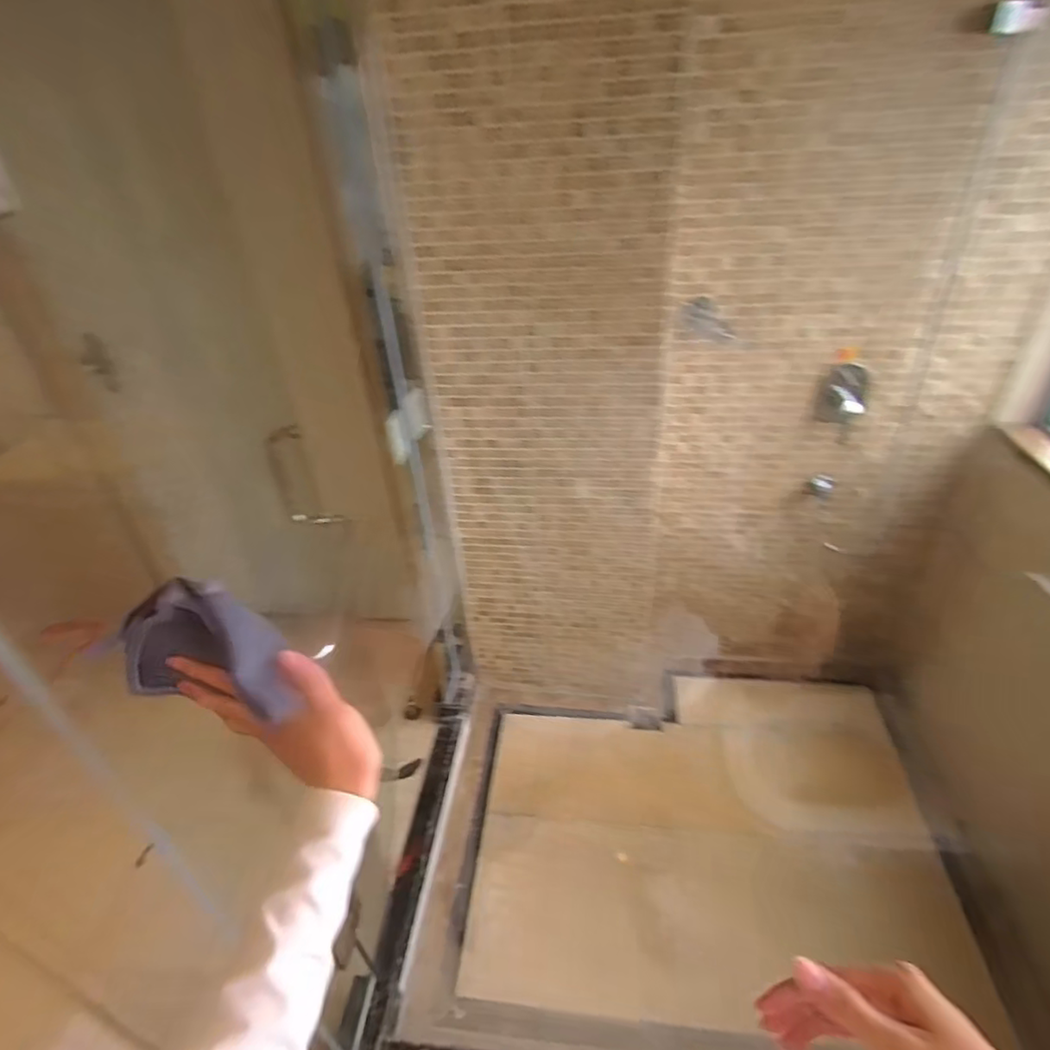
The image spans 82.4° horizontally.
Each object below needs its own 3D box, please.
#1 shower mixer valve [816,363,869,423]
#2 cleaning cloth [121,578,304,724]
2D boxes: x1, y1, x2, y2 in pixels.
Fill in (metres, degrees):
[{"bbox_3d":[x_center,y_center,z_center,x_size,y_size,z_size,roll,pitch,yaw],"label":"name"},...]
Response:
[{"bbox_3d":[0.766,-0.313,1.444,0.113,0.128,0.047,11,38,21],"label":"shower mixer valve"},{"bbox_3d":[-0.219,0.076,0.401,0.121,0.105,0.035,6,37,15],"label":"cleaning cloth"}]

